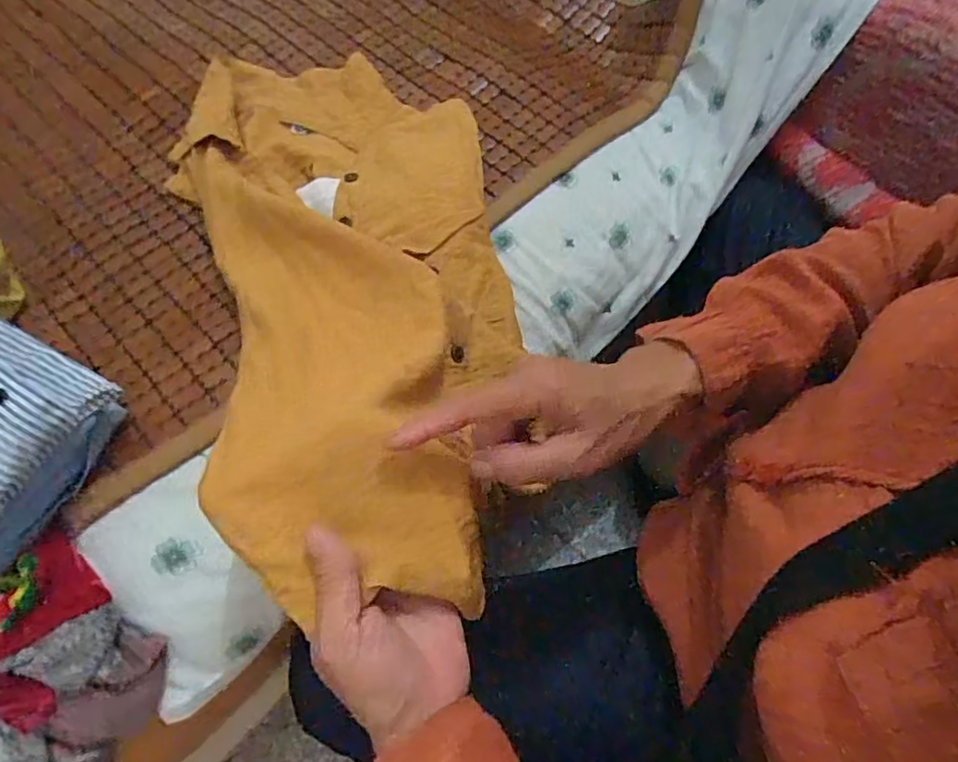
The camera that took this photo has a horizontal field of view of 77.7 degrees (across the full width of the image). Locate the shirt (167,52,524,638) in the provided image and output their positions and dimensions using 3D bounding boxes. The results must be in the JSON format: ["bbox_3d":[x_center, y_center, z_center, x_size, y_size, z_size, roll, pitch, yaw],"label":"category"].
[{"bbox_3d":[-0.097,-0.086,0.478,0.247,0.111,0.552,-12,49,-6],"label":"shirt"}]

